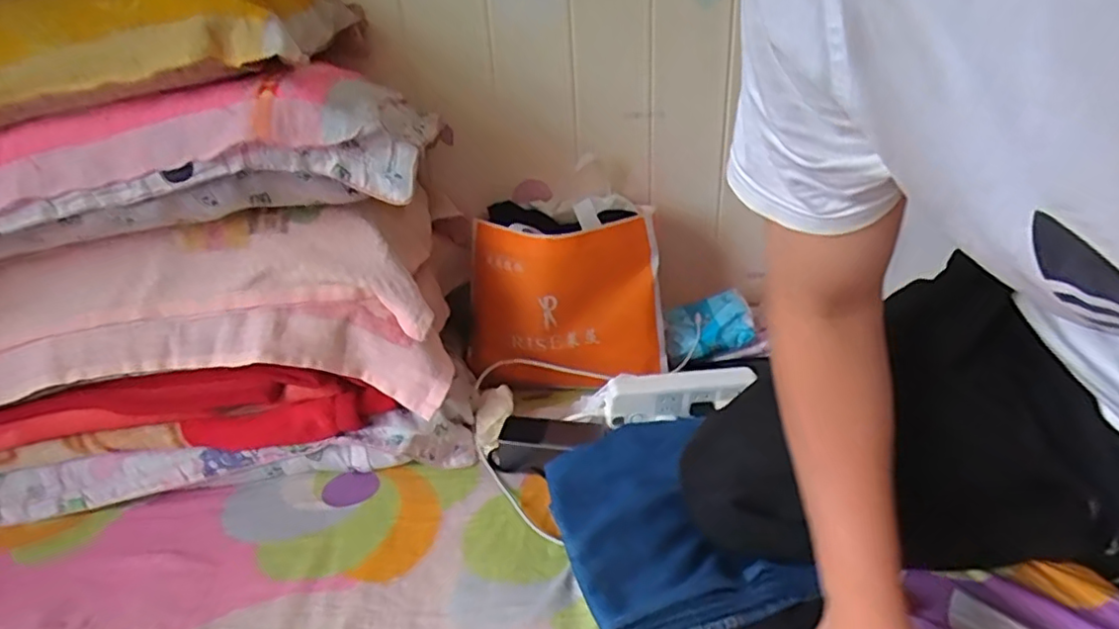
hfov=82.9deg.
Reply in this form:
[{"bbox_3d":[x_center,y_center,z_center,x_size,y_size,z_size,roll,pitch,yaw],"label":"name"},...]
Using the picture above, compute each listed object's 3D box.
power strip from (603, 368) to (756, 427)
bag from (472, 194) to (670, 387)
[{"bbox_3d":[0.145,0.098,0.772,0.177,0.053,0.031,-4,27,-3],"label":"power strip"},{"bbox_3d":[0.002,-0.032,0.878,0.249,0.222,0.150,-9,27,-13],"label":"bag"}]

